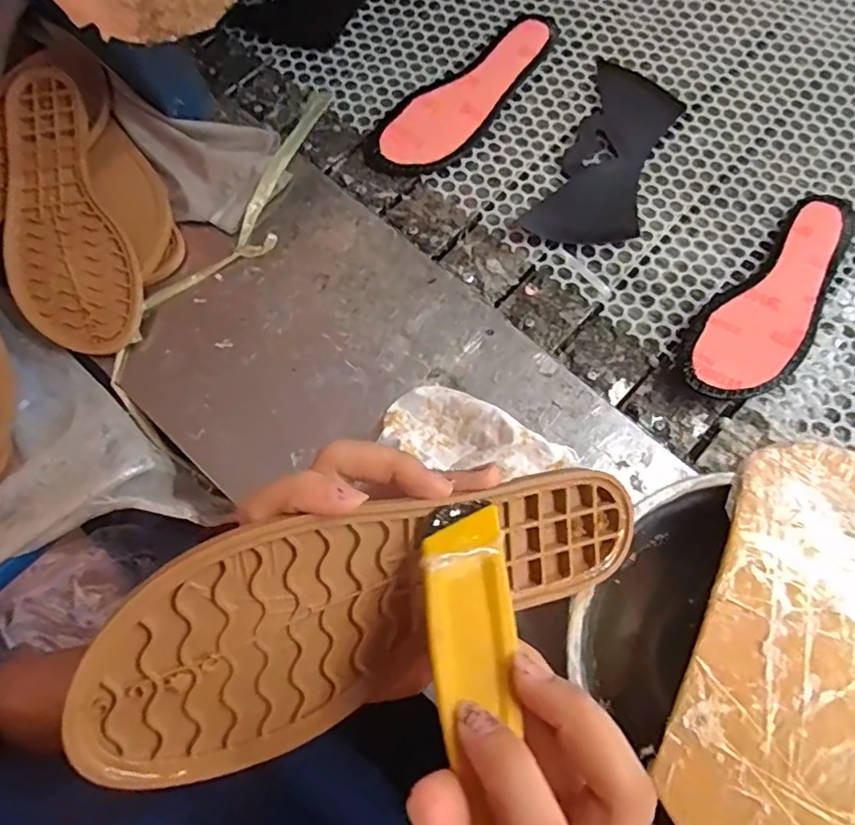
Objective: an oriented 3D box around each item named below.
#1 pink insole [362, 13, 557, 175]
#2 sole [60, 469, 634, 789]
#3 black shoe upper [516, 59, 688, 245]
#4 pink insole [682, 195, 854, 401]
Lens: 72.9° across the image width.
[{"bbox_3d":[0.040,-0.301,0.544,0.078,0.014,0.232,40,77,12],"label":"pink insole"},{"bbox_3d":[-0.010,0.071,0.235,0.234,0.009,0.082,-13,105,-25],"label":"sole"},{"bbox_3d":[0.168,-0.233,0.528,0.088,0.005,0.205,26,75,8],"label":"black shoe upper"},{"bbox_3d":[0.283,-0.094,0.472,0.075,0.026,0.222,36,76,11],"label":"pink insole"}]

